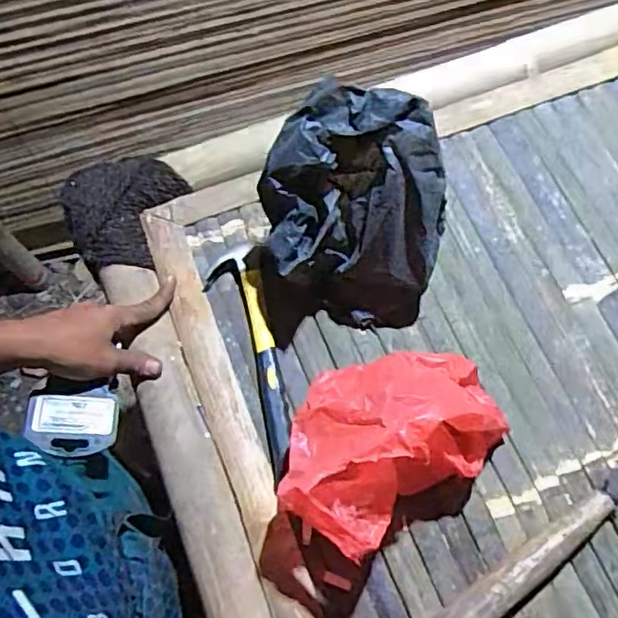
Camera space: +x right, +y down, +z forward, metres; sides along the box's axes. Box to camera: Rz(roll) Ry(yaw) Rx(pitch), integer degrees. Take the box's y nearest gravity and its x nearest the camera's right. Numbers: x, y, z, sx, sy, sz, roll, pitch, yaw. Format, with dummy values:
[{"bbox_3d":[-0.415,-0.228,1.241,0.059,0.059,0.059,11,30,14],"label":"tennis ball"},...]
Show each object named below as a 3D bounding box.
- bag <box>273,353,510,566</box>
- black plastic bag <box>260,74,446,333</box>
[{"bbox_3d":[0.069,0.110,0.534,0.220,0.137,0.140,-30,72,-11],"label":"bag"},{"bbox_3d":[0.041,-0.088,0.580,0.182,0.197,0.142,19,71,7],"label":"black plastic bag"}]

